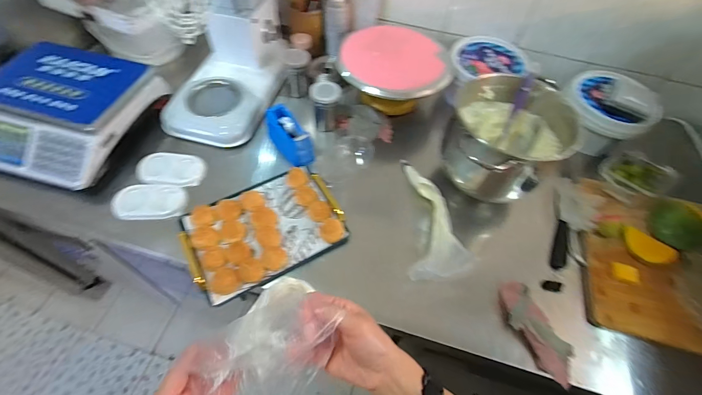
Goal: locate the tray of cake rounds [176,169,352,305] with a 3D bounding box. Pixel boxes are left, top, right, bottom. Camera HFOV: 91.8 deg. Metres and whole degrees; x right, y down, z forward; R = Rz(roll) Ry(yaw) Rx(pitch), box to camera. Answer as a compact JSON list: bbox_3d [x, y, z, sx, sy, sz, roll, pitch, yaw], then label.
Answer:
[{"bbox_3d":[-0.177,0.062,0.705,0.304,0.035,0.207,-28,63,-21],"label":"tray of cake rounds"}]

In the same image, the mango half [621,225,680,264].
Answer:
[{"bbox_3d":[0.624,0.108,0.719,0.104,0.022,0.057,33,60,17],"label":"mango half"}]

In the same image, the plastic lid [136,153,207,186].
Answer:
[{"bbox_3d":[-0.418,-0.066,0.792,0.156,0.017,0.091,8,56,1],"label":"plastic lid"}]

